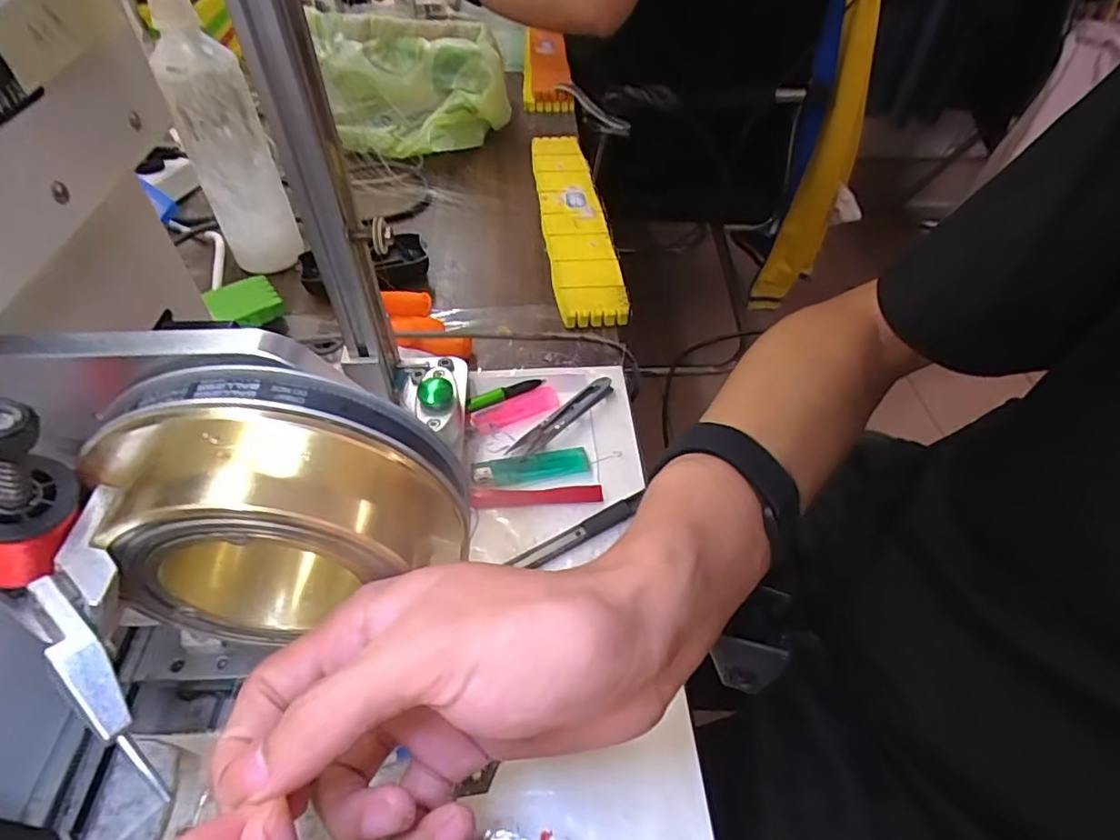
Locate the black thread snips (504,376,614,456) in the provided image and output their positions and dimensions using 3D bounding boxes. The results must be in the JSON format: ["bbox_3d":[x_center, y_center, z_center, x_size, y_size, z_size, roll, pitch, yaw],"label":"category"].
[{"bbox_3d":[0.003,-0.004,0.432,0.024,0.009,0.099,35,57,26],"label":"black thread snips"}]

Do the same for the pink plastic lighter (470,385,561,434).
[{"bbox_3d":[-0.033,-0.009,0.436,0.067,0.007,0.023,-21,52,-18],"label":"pink plastic lighter"}]

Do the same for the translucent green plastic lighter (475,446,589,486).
[{"bbox_3d":[-0.019,0.031,0.403,0.077,0.008,0.019,-9,49,-9],"label":"translucent green plastic lighter"}]

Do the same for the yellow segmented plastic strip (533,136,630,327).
[{"bbox_3d":[0.013,-0.214,0.620,0.065,0.024,0.336,-4,49,-5],"label":"yellow segmented plastic strip"}]

